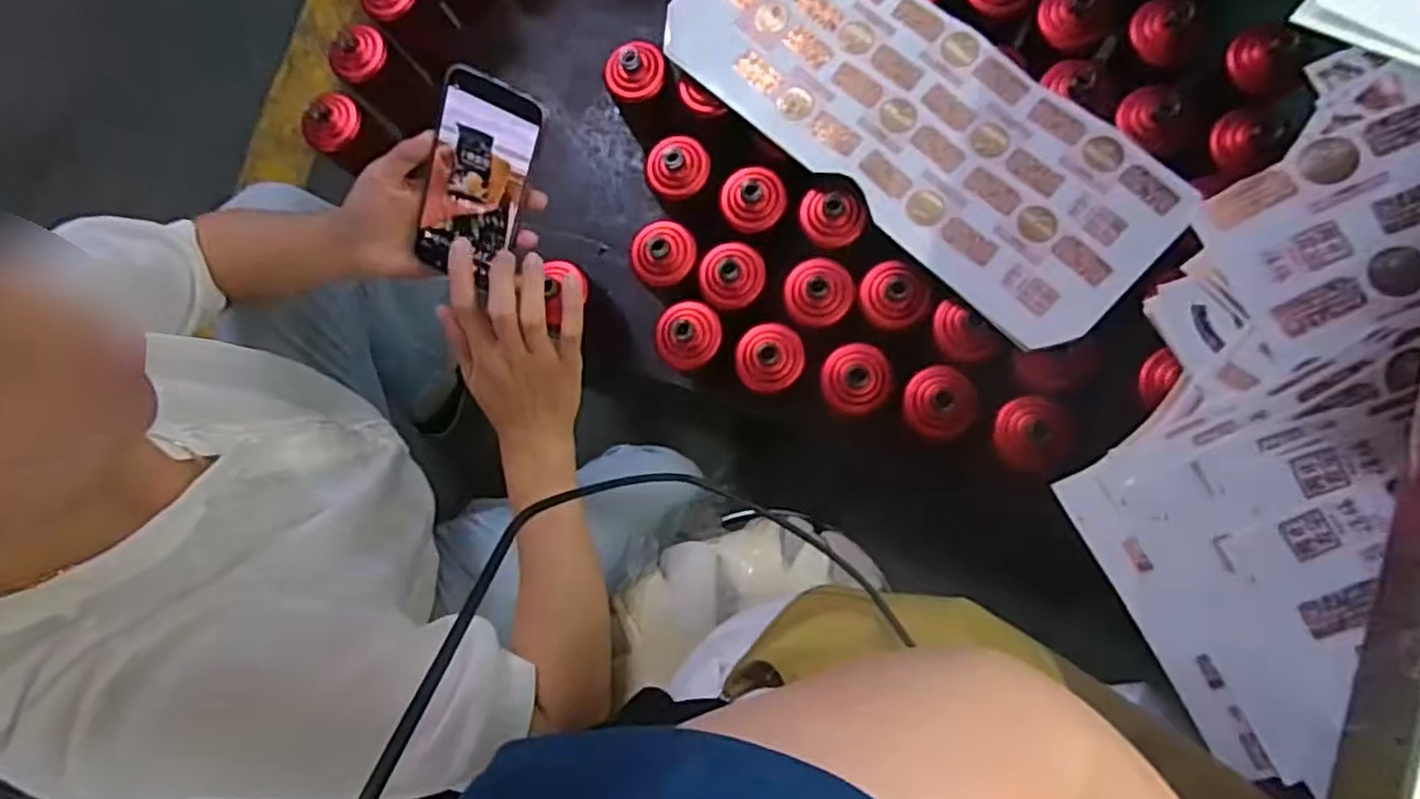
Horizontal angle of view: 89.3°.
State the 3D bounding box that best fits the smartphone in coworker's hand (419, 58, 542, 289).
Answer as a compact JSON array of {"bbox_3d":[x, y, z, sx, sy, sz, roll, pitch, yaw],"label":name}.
[{"bbox_3d":[-0.173,-0.161,0.536,0.073,0.009,0.146,24,119,1],"label":"smartphone in coworker's hand"}]

